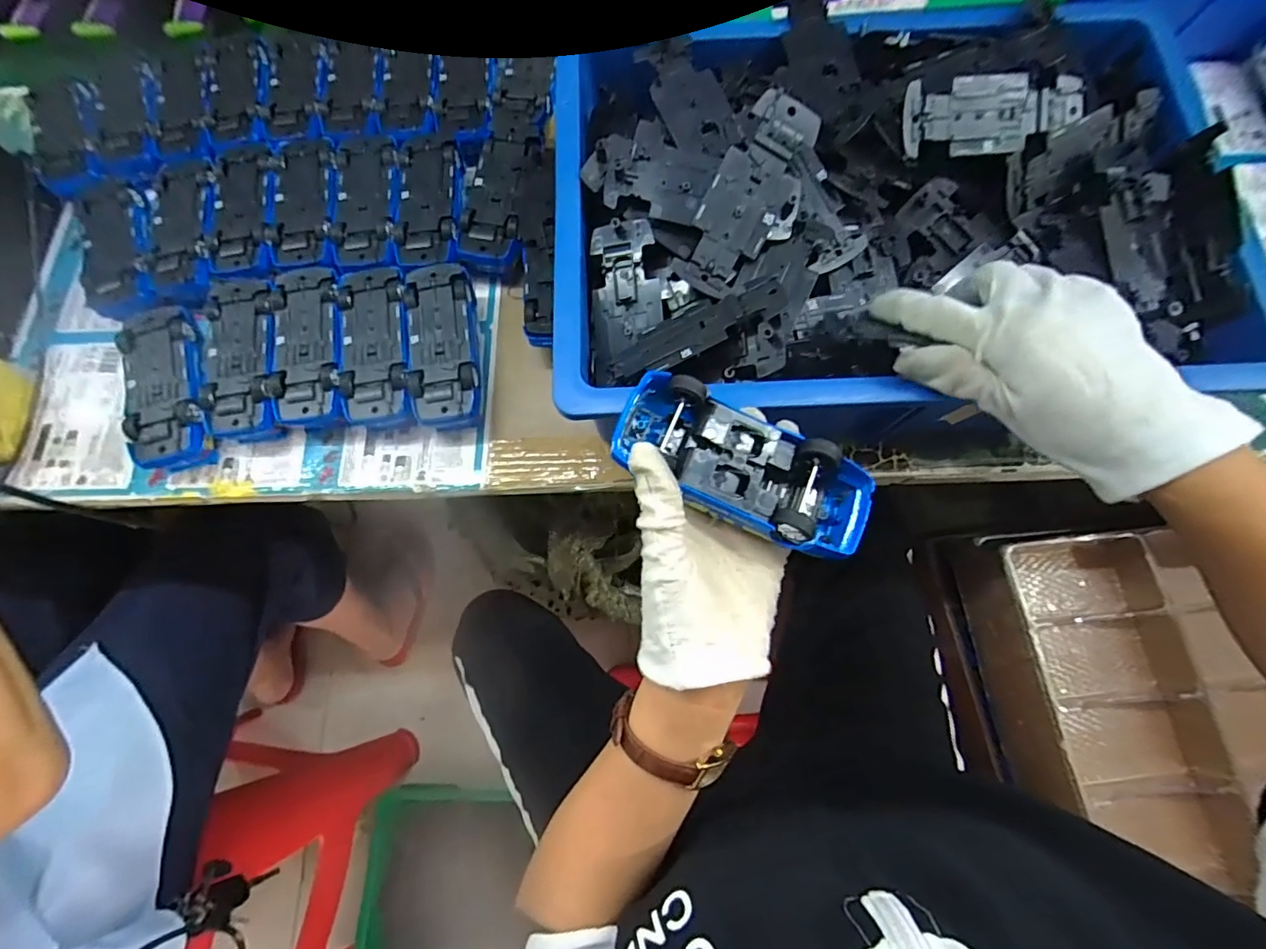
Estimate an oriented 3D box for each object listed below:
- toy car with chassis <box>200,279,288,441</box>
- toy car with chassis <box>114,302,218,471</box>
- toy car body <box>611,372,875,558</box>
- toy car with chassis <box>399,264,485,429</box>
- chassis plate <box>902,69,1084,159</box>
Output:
[{"bbox_3d":[-0.309,-0.090,0.430,0.058,0.037,0.129,-13,72,-2],"label":"toy car with chassis"},{"bbox_3d":[-0.363,-0.067,0.426,0.057,0.044,0.126,-18,72,-4],"label":"toy car with chassis"},{"bbox_3d":[0.059,-0.003,0.273,0.136,0.029,0.055,27,74,-4],"label":"toy car body"},{"bbox_3d":[-0.148,-0.101,0.424,0.053,0.038,0.129,-9,72,-1],"label":"toy car with chassis"},{"bbox_3d":[0.245,-0.246,0.365,0.123,0.009,0.051,-9,99,-3],"label":"chassis plate"}]

